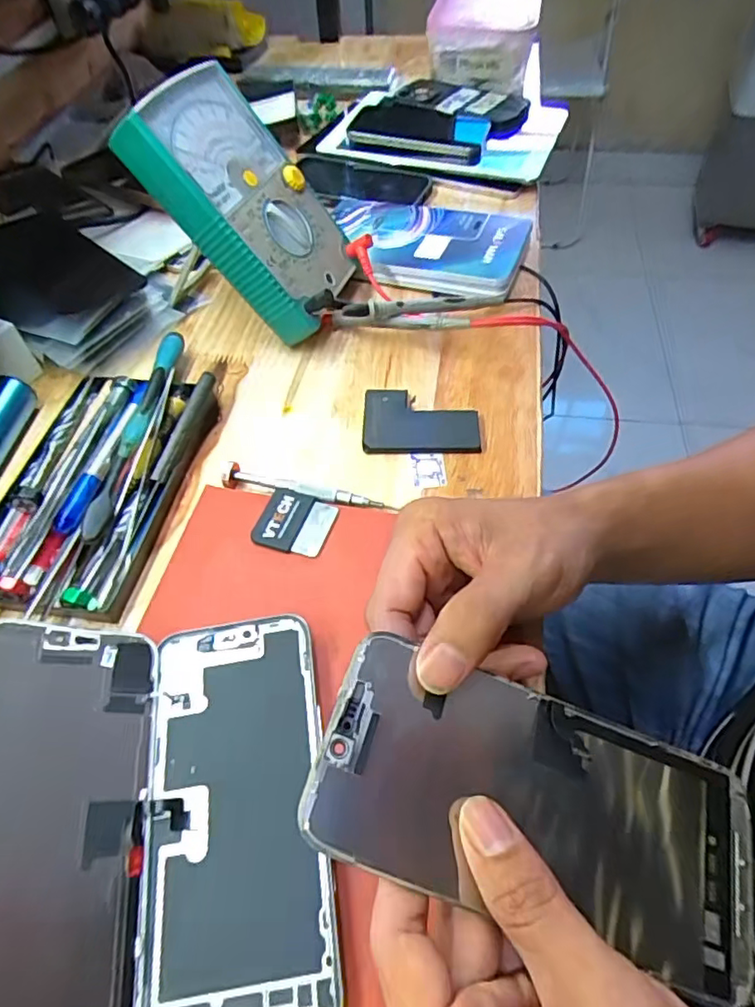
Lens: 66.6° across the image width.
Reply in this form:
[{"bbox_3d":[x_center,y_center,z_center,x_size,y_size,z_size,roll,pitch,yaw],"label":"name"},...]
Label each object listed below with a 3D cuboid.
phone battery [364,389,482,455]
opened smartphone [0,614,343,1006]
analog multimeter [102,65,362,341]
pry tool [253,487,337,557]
[{"bbox_3d":[0.029,-0.056,0.385,0.075,0.005,0.057,1,54,3],"label":"phone battery"},{"bbox_3d":[-0.091,0.122,0.227,0.135,0.025,0.157,4,53,-21],"label":"opened smartphone"},{"bbox_3d":[-0.085,-0.209,0.403,0.035,0.162,0.100,-6,45,49],"label":"analog multimeter"},{"bbox_3d":[-0.048,0.010,0.332,0.042,0.004,0.042,16,56,14],"label":"pry tool"}]

